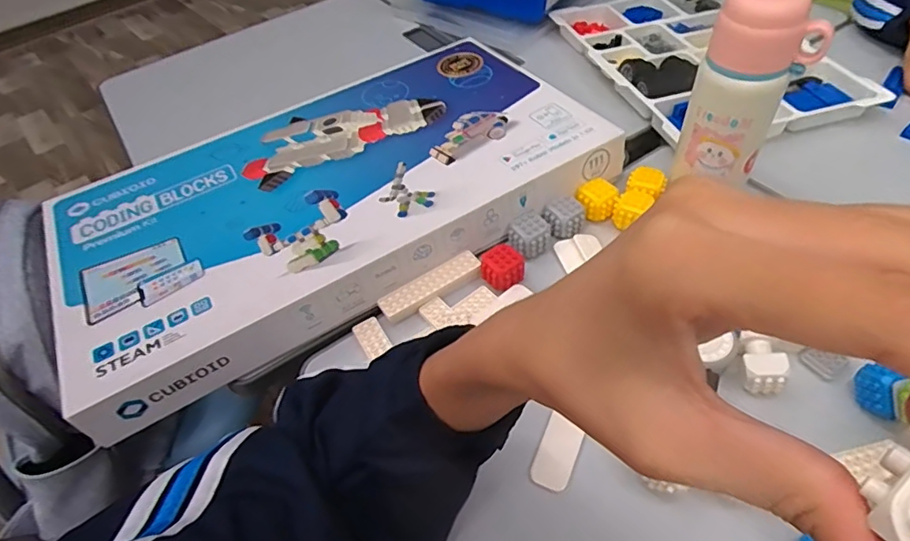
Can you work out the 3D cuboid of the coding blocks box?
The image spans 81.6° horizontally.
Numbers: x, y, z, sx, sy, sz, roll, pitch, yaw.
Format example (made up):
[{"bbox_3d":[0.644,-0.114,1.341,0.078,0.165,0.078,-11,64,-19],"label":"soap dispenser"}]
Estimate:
[{"bbox_3d":[-0.121,-0.080,0.551,0.531,0.052,0.308,-29,53,-18],"label":"coding blocks box"}]

